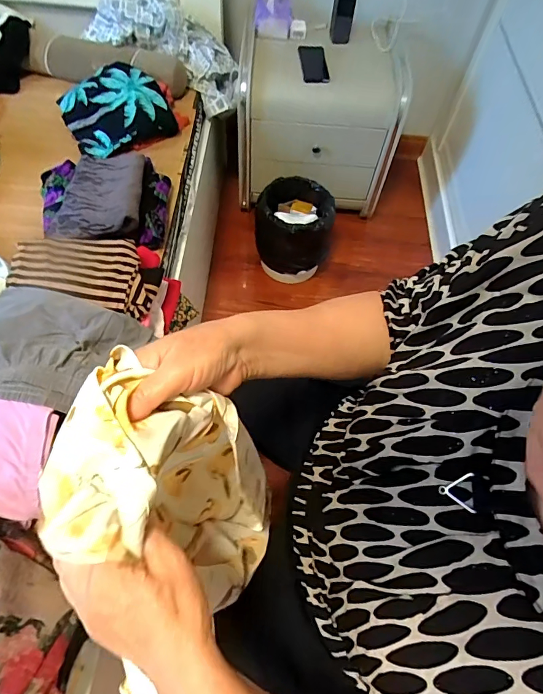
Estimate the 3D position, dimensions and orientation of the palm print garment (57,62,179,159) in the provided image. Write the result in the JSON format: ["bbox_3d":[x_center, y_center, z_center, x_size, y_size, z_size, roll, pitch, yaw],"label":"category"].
[{"bbox_3d":[-0.393,-0.623,1.078,0.269,0.095,0.246,-26,65,-16],"label":"palm print garment"}]

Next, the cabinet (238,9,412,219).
[{"bbox_3d":[0.162,-0.775,1.447,0.521,0.415,0.409,4,60,0],"label":"cabinet"}]

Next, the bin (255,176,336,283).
[{"bbox_3d":[0.067,-0.360,1.329,0.229,0.244,0.206,4,60,0],"label":"bin"}]

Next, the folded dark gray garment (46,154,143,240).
[{"bbox_3d":[-0.361,-0.334,0.887,0.173,0.051,0.274,-2,61,-4],"label":"folded dark gray garment"}]

